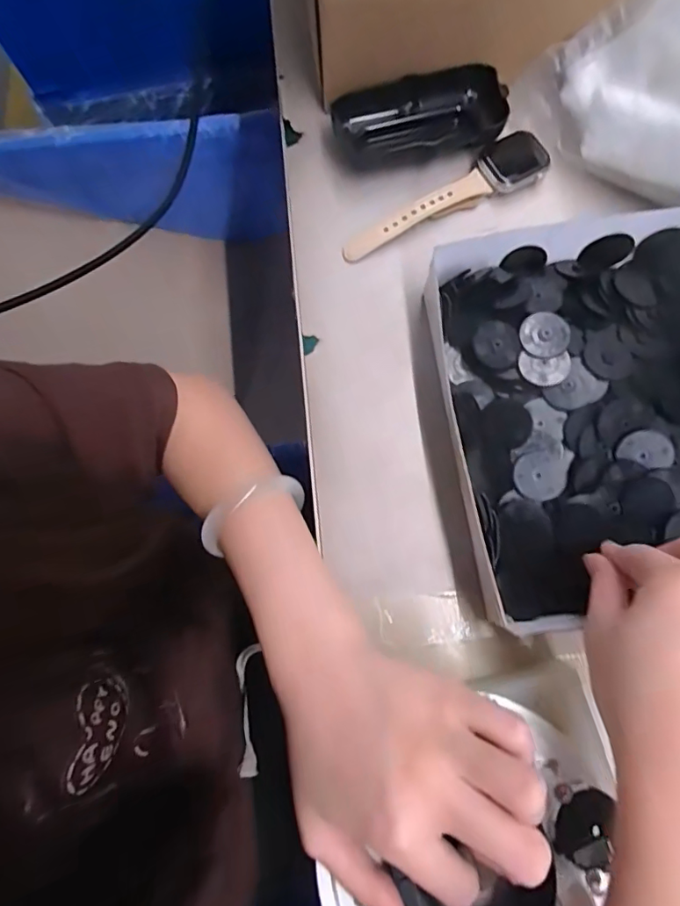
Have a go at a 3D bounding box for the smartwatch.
[{"bbox_3d":[0.066,-0.169,0.321,0.147,0.014,0.036,-24,78,-5],"label":"smartwatch"}]

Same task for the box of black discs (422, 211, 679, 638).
[{"bbox_3d":[0.170,-0.025,0.275,0.216,0.031,0.210,-7,78,0],"label":"box of black discs"}]

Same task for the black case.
[{"bbox_3d":[0.052,-0.221,0.325,0.109,0.024,0.046,-12,77,-2],"label":"black case"}]

